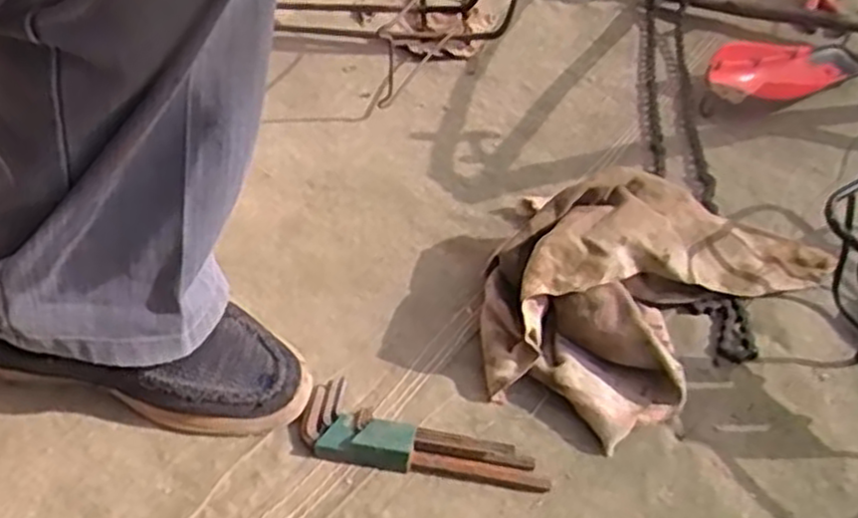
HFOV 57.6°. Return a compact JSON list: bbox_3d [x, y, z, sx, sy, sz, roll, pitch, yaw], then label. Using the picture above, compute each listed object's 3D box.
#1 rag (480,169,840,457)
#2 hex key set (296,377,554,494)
[{"bbox_3d":[0.169,0.012,0.625,0.285,0.092,0.181,-32,57,-28],"label":"rag"},{"bbox_3d":[-0.005,0.129,0.553,0.176,0.016,0.056,14,48,10],"label":"hex key set"}]

